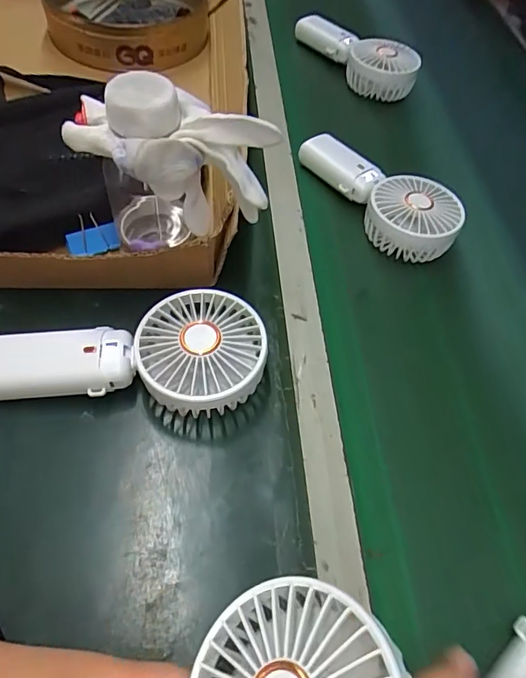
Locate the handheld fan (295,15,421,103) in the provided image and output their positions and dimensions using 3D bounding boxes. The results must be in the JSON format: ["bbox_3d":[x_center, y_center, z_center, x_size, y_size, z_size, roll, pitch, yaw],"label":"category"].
[{"bbox_3d":[0.118,-0.374,0.635,0.069,0.051,0.182,-31,68,-27],"label":"handheld fan"}]

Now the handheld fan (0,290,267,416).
[{"bbox_3d":[-0.092,0.008,0.333,0.183,0.042,0.086,4,56,-7],"label":"handheld fan"}]

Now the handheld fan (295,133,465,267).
[{"bbox_3d":[0.118,-0.147,0.488,0.078,0.049,0.178,-26,65,-25],"label":"handheld fan"}]

